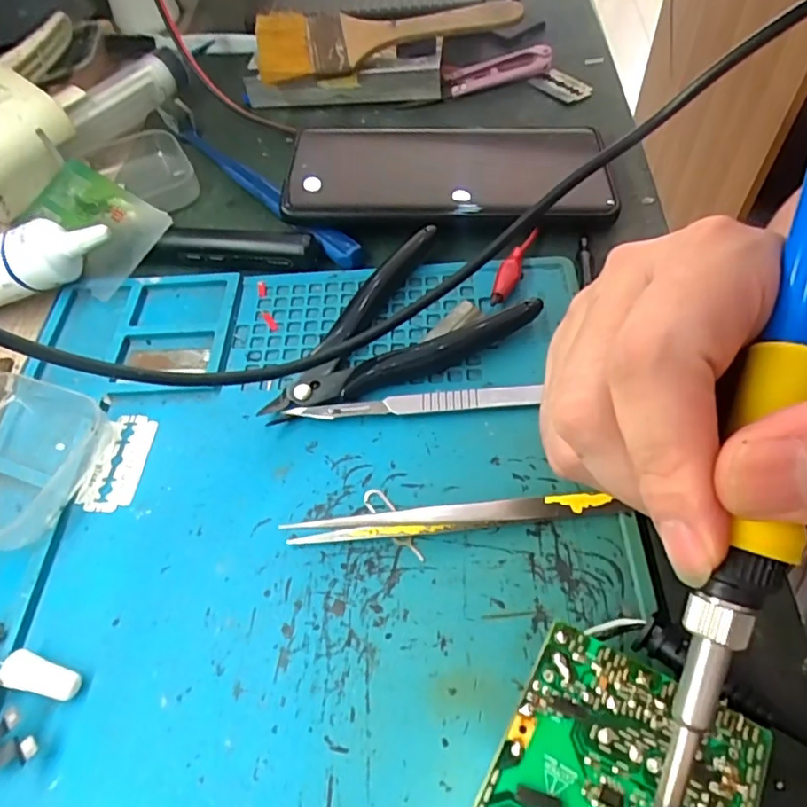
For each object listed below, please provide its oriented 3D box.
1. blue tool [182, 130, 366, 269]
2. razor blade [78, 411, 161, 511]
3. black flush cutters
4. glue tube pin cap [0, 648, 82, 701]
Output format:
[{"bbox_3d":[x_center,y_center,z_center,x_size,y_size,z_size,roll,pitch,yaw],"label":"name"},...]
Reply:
[{"bbox_3d":[-0.079,-0.117,0.316,0.018,0.012,0.165,-39,61,-20],"label":"blue tool"},{"bbox_3d":[-0.113,0.022,0.229,0.022,0.004,0.042,2,56,7],"label":"razor blade"},{"bbox_3d":[-0.007,-0.027,0.246,0.111,0.015,0.069,-37,60,-19],"label":"black flush cutters"},{"bbox_3d":[-0.114,0.086,0.182,0.023,0.009,0.010,12,57,13],"label":"glue tube pin cap"}]

